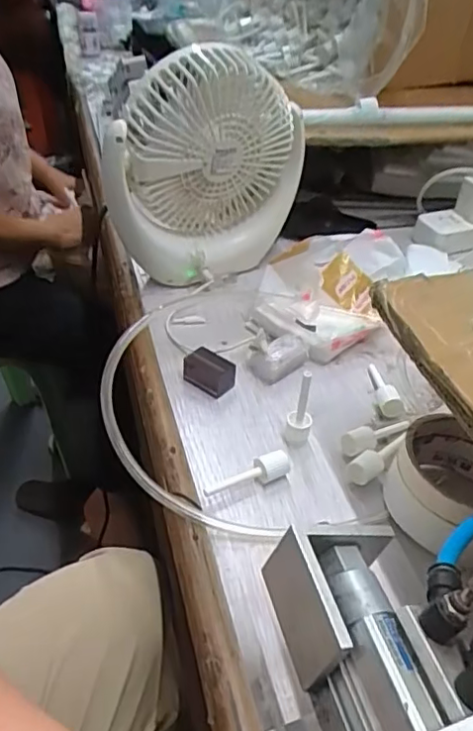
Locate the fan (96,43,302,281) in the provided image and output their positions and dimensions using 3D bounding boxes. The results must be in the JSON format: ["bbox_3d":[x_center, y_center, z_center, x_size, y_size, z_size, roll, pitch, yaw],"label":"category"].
[{"bbox_3d":[-0.030,-0.186,0.568,0.183,0.204,0.058,-19,45,-24],"label":"fan"}]

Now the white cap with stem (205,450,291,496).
[{"bbox_3d":[0.008,0.075,0.410,0.064,0.017,0.015,-12,42,-17],"label":"white cap with stem"}]

